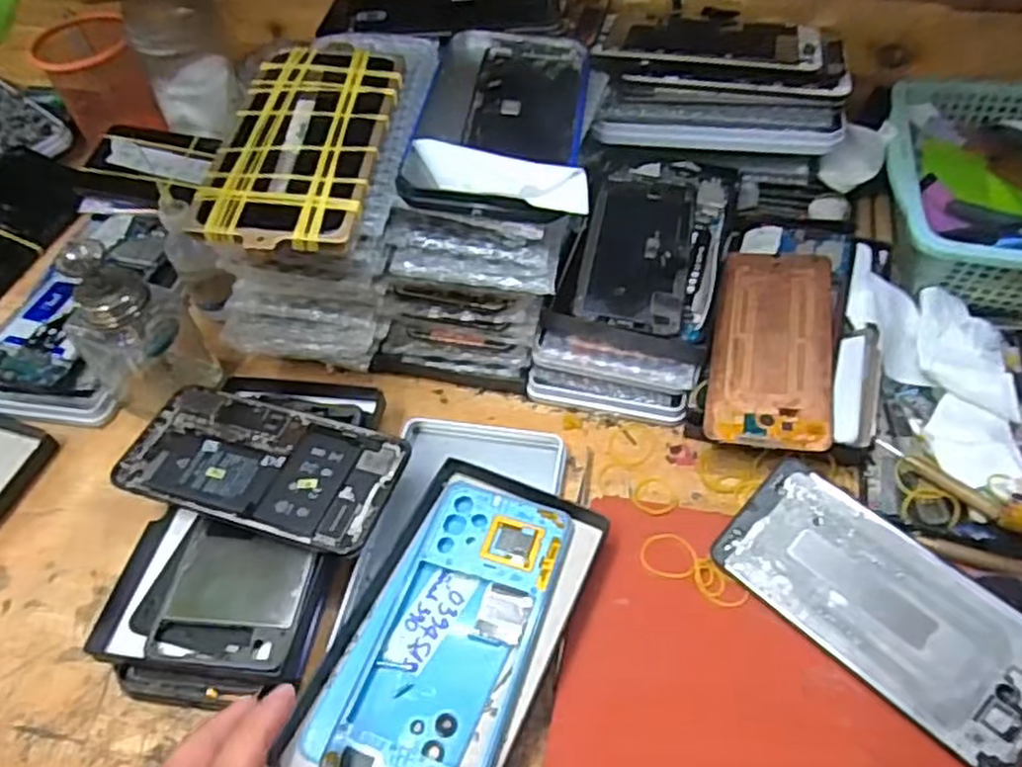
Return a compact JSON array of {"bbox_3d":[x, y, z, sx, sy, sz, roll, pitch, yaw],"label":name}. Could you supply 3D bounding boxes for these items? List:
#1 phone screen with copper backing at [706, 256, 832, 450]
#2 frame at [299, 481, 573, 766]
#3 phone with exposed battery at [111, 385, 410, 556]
[{"bbox_3d":[0.160,-0.028,0.444,0.067,0.009,0.150,10,54,11],"label":"phone screen with copper backing"},{"bbox_3d":[-0.030,0.121,0.358,0.082,0.009,0.156,16,55,15],"label":"frame"},{"bbox_3d":[-0.139,0.045,0.412,0.154,0.006,0.077,14,52,13],"label":"phone with exposed battery"}]

